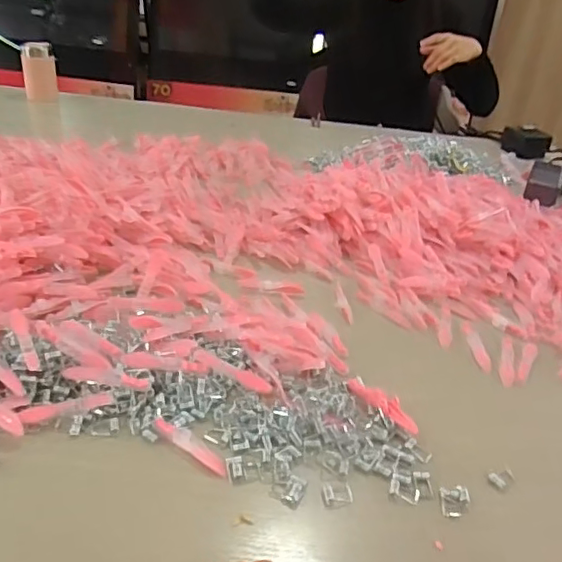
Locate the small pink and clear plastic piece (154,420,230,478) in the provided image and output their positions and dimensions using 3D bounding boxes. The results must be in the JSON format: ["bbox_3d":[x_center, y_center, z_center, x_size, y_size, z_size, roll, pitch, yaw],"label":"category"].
[{"bbox_3d":[-0.074,0.135,0.474,0.079,0.008,0.015,24,39,28],"label":"small pink and clear plastic piece"}]

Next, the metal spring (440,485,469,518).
[{"bbox_3d":[0.137,0.173,0.453,0.023,0.007,0.024,1,34,-2],"label":"metal spring"}]

